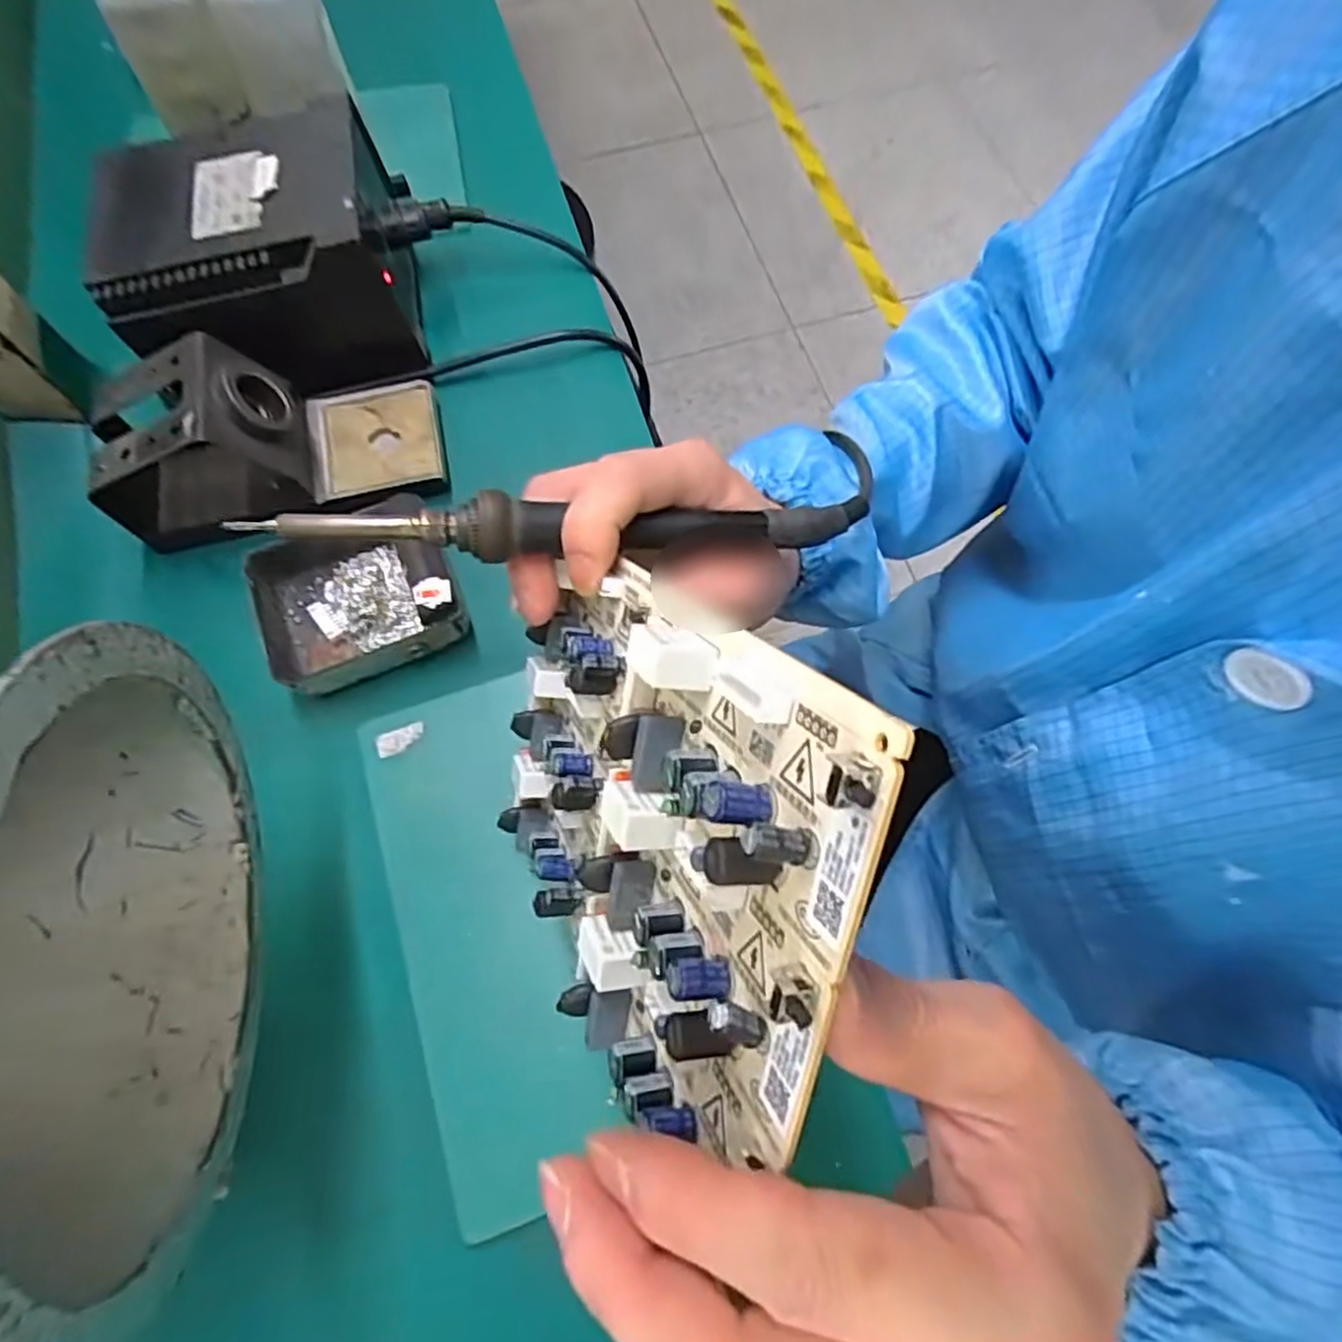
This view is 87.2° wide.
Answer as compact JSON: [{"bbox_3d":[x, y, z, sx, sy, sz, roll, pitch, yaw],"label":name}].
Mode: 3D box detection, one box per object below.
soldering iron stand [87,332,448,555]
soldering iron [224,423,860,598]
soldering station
[{"bbox_3d":[-0.210,-0.126,0.368,0.163,0.075,0.075,-12,70,-4],"label":"soldering iron stand"},{"bbox_3d":[-0.049,-0.046,0.226,0.166,0.021,0.021,-1,69,-10],"label":"soldering iron"},{"bbox_3d":[-0.216,-0.238,0.395,0.149,0.081,0.138,-6,70,-1],"label":"soldering station"}]

